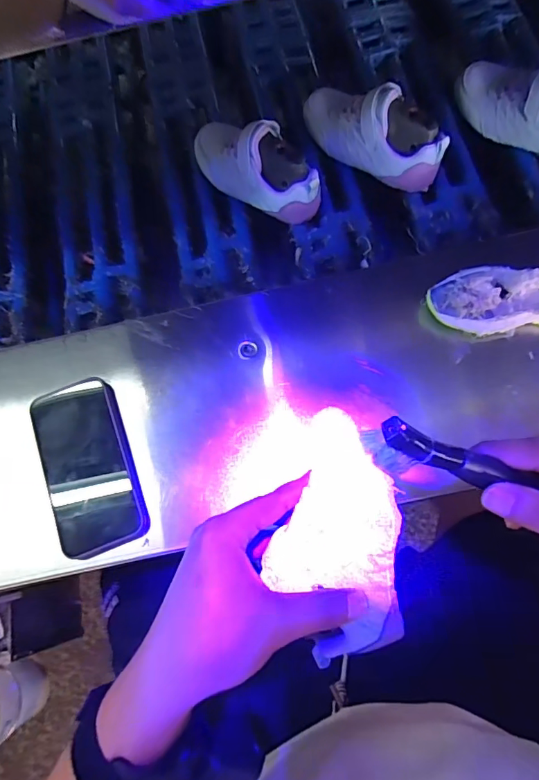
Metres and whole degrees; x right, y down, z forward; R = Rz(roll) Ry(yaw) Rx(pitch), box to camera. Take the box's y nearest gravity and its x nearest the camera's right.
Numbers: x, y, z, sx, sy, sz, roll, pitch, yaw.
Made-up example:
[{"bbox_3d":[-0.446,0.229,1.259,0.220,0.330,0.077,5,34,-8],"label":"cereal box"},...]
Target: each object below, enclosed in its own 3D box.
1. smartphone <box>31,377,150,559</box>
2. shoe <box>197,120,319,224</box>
[{"bbox_3d":[-0.174,0.070,0.449,0.080,0.017,0.164,-20,74,-8],"label":"smartphone"},{"bbox_3d":[-0.023,-0.267,0.545,0.182,0.076,0.065,35,84,23],"label":"shoe"}]

